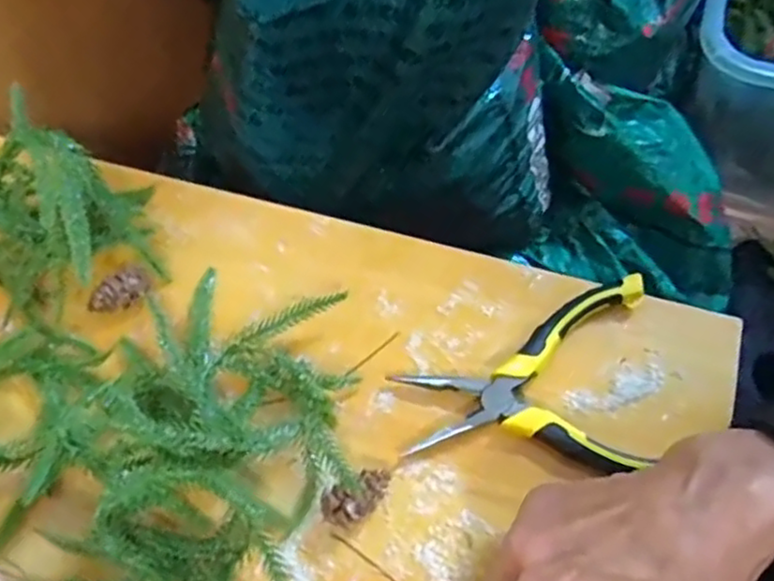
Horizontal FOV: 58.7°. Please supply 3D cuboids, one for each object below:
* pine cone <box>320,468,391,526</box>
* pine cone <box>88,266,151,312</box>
[{"bbox_3d":[-0.013,0.099,0.331,0.035,0.022,0.019,-31,67,-11],"label":"pine cone"},{"bbox_3d":[-0.147,0.002,0.380,0.035,0.021,0.015,-25,66,-8],"label":"pine cone"}]

